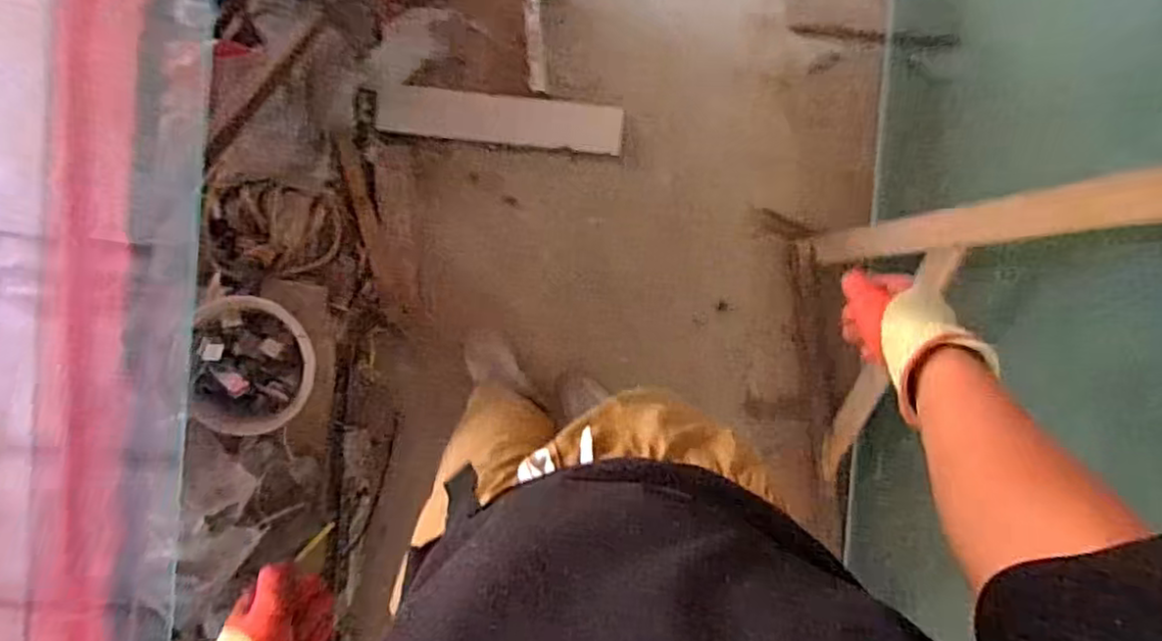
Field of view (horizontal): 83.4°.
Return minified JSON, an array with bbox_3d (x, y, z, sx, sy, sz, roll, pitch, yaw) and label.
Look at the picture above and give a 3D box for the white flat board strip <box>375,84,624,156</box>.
[{"bbox_3d":[-0.171,-0.441,1.422,0.521,0.027,0.102,5,93,-2],"label":"white flat board strip"}]

